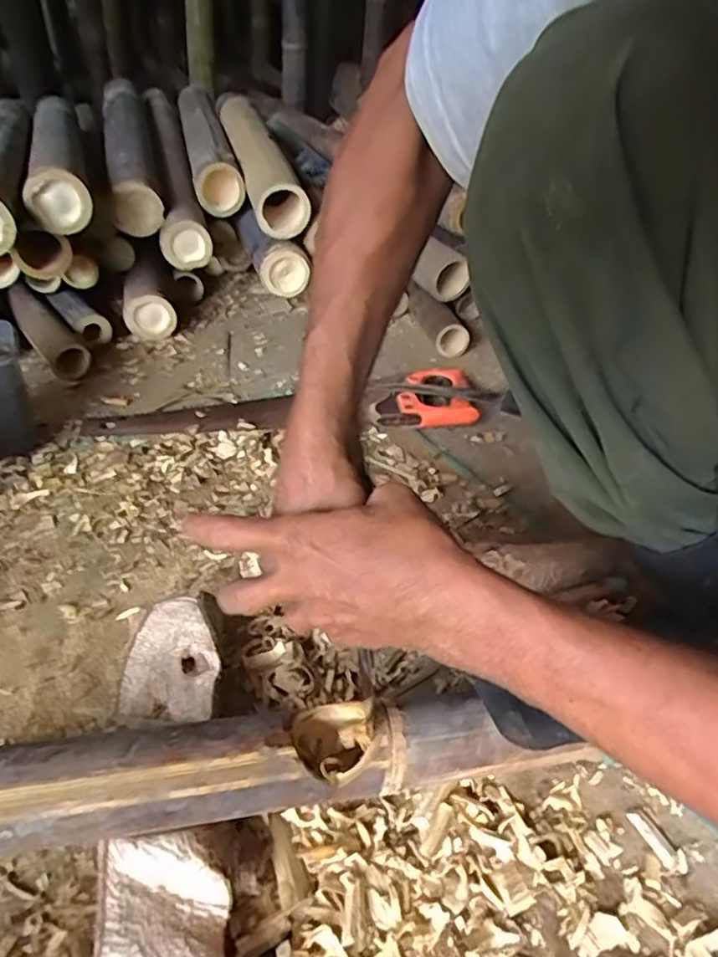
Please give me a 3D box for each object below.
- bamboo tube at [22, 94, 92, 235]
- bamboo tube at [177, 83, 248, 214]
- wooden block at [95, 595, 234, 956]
[{"bbox_3d":[-0.479,-0.520,0.983,0.079,0.075,0.557,-11,43,-19],"label":"bamboo tube"},{"bbox_3d":[-0.306,-0.671,1.236,0.079,0.087,0.754,-6,42,-14],"label":"bamboo tube"},{"bbox_3d":[-0.127,0.221,0.416,0.076,0.061,0.323,-4,41,-12],"label":"wooden block"}]

